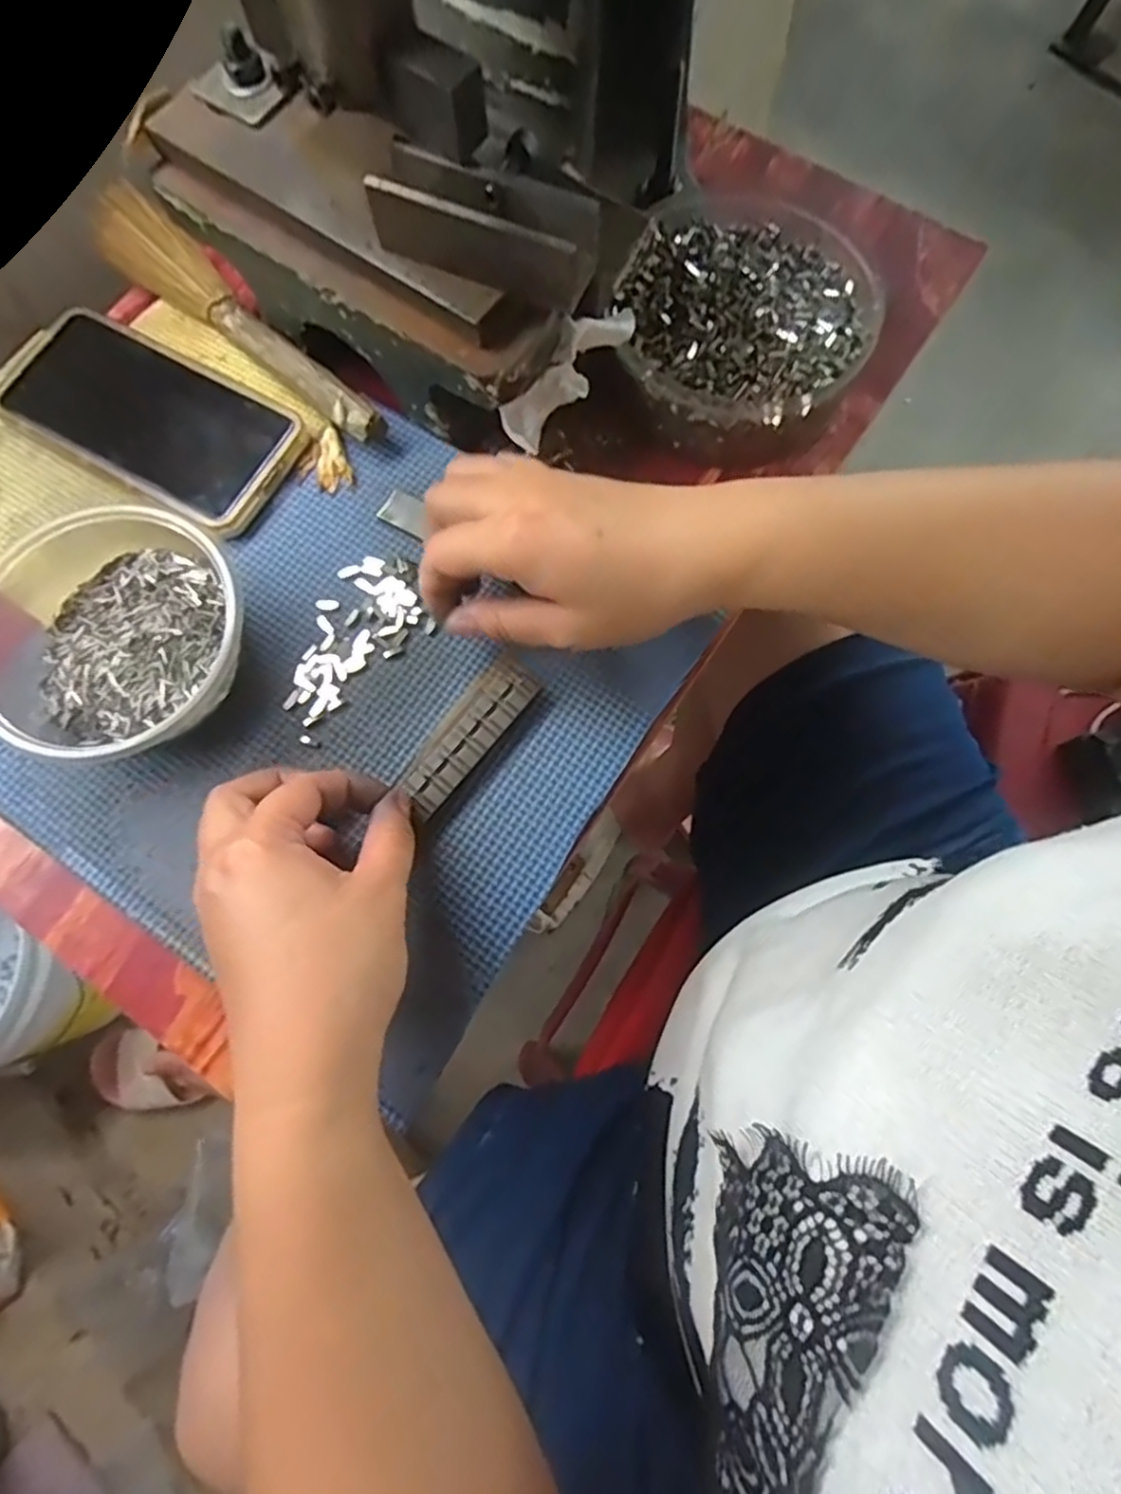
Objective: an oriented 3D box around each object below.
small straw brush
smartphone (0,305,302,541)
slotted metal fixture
[{"bbox_3d":[-0.183,-0.230,0.370,0.039,0.022,0.230,-43,79,-10],"label":"small straw brush"},{"bbox_3d":[-0.218,-0.174,0.360,0.167,0.010,0.075,29,77,7],"label":"smartphone"},{"bbox_3d":[-0.043,-0.008,0.318,0.029,0.014,0.082,34,74,9],"label":"slotted metal fixture"}]

